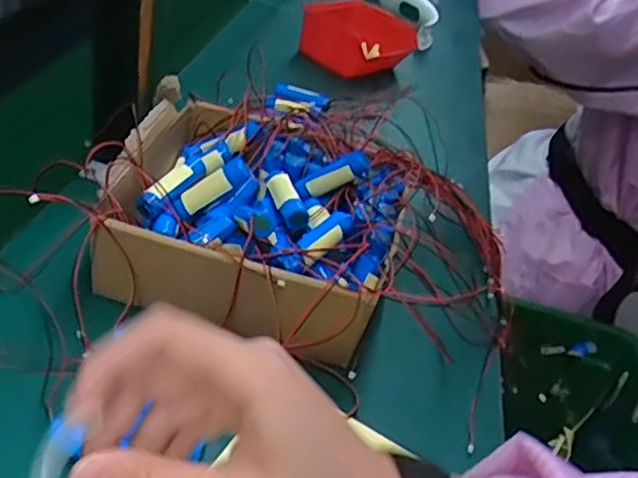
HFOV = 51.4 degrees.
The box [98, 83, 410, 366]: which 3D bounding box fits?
[{"bbox_3d":[-0.045,-0.025,0.535,0.223,0.080,0.247,18,35,6],"label":"box"}]

